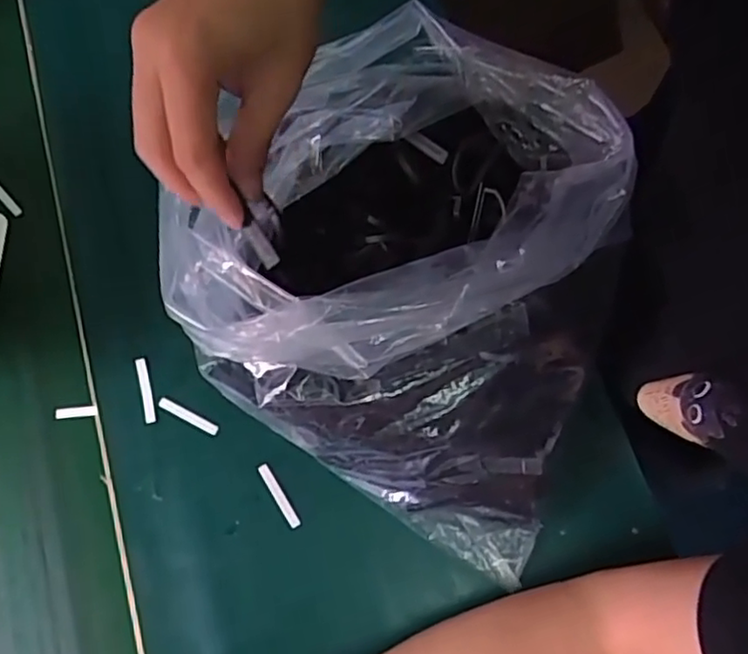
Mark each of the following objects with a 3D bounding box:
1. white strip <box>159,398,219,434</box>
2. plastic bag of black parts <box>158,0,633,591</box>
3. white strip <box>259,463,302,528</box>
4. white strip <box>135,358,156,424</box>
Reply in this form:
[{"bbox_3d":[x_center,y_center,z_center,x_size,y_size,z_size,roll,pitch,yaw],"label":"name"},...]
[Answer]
[{"bbox_3d":[-0.128,0.061,0.448,0.047,0.004,0.007,27,76,8],"label":"white strip"},{"bbox_3d":[0.040,-0.035,0.391,0.231,0.139,0.280,25,76,8],"label":"plastic bag of black parts"},{"bbox_3d":[-0.063,0.112,0.431,0.007,0.004,0.046,-32,76,-8],"label":"white strip"},{"bbox_3d":[-0.160,0.044,0.453,0.008,0.004,0.046,-16,74,-1],"label":"white strip"}]

